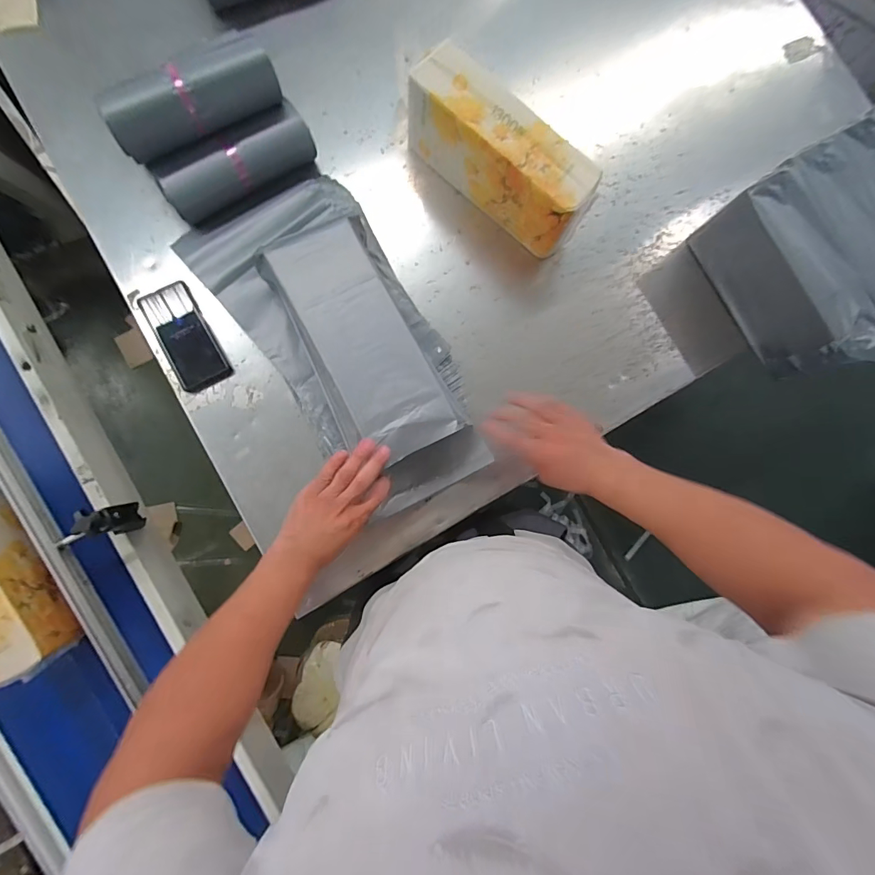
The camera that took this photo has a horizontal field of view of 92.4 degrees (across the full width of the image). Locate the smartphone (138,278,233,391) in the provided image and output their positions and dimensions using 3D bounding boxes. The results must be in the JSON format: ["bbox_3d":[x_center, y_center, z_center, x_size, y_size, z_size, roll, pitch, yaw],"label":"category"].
[{"bbox_3d":[-0.385,-0.153,0.643,0.076,0.009,0.166,-29,87,-8],"label":"smartphone"}]

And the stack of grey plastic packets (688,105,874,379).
[{"bbox_3d":[0.683,-0.321,0.711,0.384,0.152,0.317,-32,87,-9],"label":"stack of grey plastic packets"}]

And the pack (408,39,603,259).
[{"bbox_3d":[0.095,-0.439,0.668,0.321,0.140,0.093,41,81,0],"label":"pack"}]

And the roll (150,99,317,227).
[{"bbox_3d":[-0.303,-0.419,0.643,0.236,0.072,0.068,-33,87,-9],"label":"roll"}]

